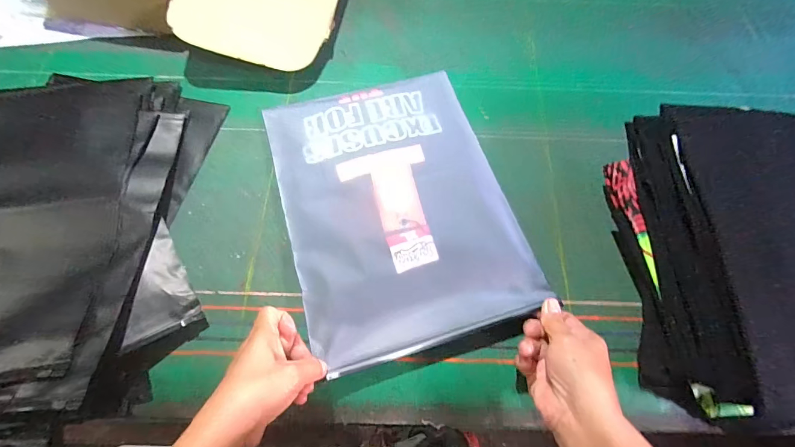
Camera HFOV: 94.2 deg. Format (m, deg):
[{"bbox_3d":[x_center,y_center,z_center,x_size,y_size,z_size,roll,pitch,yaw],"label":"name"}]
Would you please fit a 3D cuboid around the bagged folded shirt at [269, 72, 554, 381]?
[{"bbox_3d":[-0.004,-0.029,0.432,0.244,0.020,0.336,-15,69,-8],"label":"bagged folded shirt"}]

